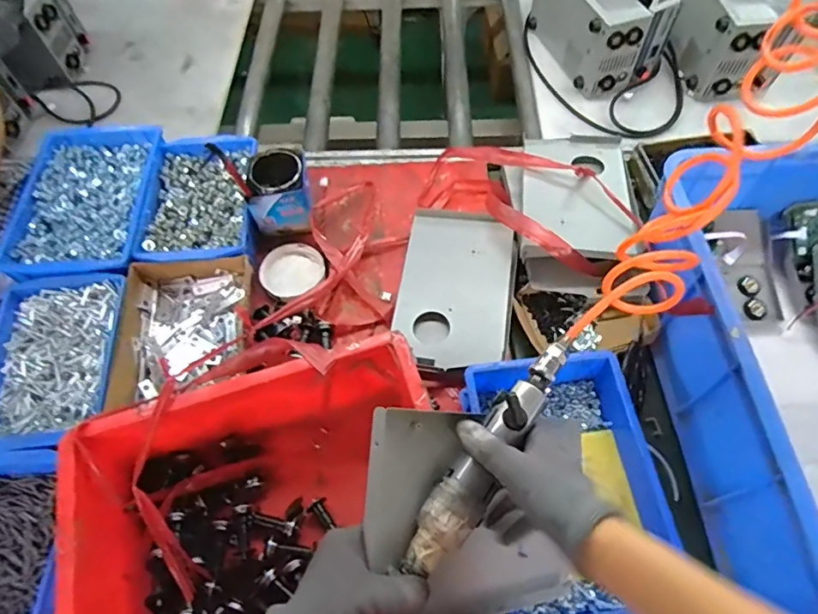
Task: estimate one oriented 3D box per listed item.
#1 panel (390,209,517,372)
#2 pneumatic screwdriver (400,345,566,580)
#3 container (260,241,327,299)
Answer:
[{"bbox_3d":[0.073,-0.028,0.792,0.171,0.042,0.274,8,62,6],"label":"panel"},{"bbox_3d":[0.069,0.112,0.411,0.038,0.030,0.219,33,65,18],"label":"pneumatic screwdriver"},{"bbox_3d":[-0.192,-0.061,0.837,0.101,0.027,0.092,-1,61,1],"label":"container"}]

